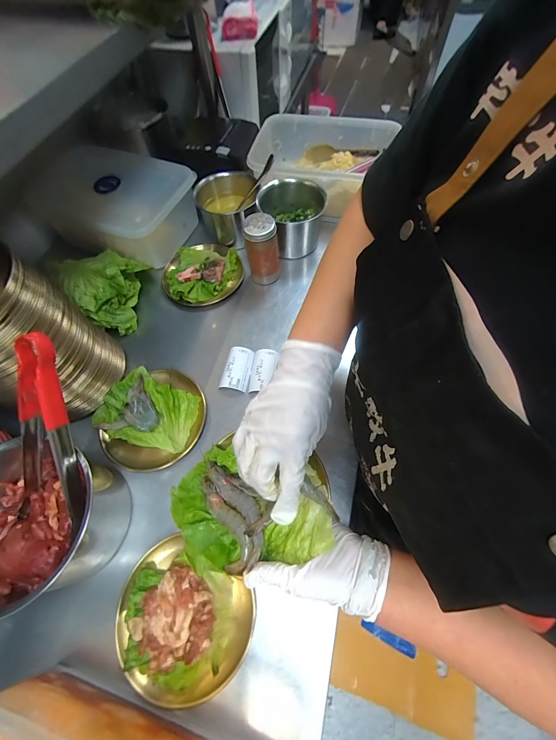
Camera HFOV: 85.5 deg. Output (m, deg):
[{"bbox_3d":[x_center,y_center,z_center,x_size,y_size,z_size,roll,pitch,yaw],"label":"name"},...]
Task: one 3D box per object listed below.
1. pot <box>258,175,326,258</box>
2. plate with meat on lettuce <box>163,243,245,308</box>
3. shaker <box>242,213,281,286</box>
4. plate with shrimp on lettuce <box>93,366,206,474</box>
[{"bbox_3d":[0.035,-0.308,0.627,0.140,0.103,0.136,-16,63,-5],"label":"pot"},{"bbox_3d":[-0.159,-0.203,0.626,0.153,0.023,0.157,-1,62,3],"label":"plate with meat on lettuce"},{"bbox_3d":[-0.029,-0.220,0.566,0.059,0.129,0.050,-7,62,0],"label":"shaker"},{"bbox_3d":[-0.202,0.072,0.483,0.160,0.033,0.168,-1,62,3],"label":"plate with shrimp on lettuce"}]

